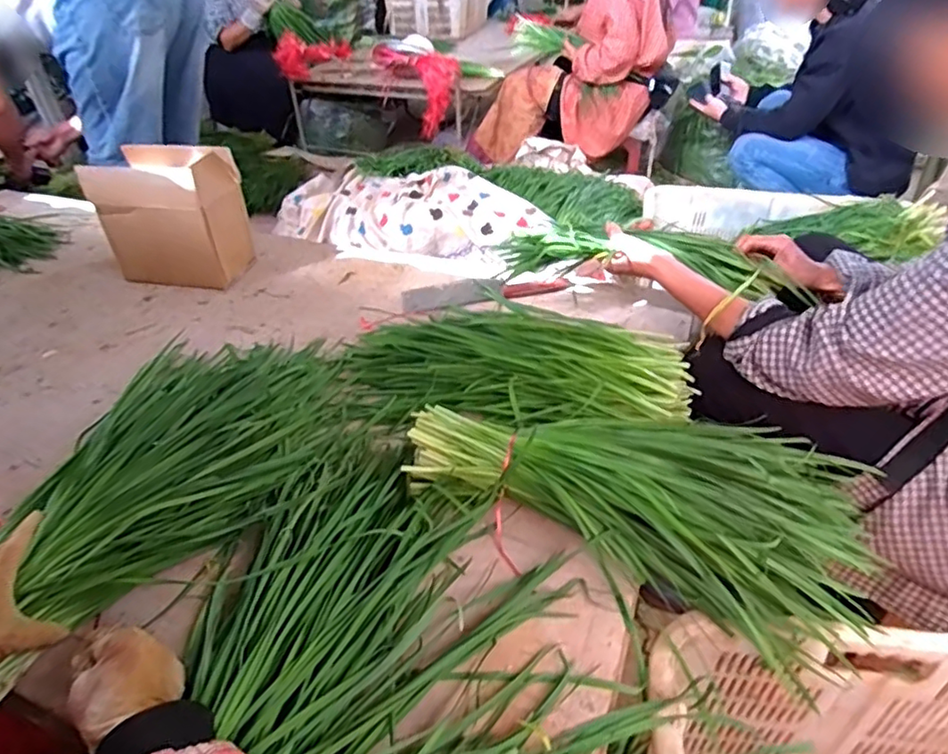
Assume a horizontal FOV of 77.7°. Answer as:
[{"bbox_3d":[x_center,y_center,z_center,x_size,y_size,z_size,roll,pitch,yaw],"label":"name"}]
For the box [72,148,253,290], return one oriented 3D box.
[{"bbox_3d":[-0.569,-0.305,1.136,0.225,0.225,0.168,8,38,13],"label":"box"}]

